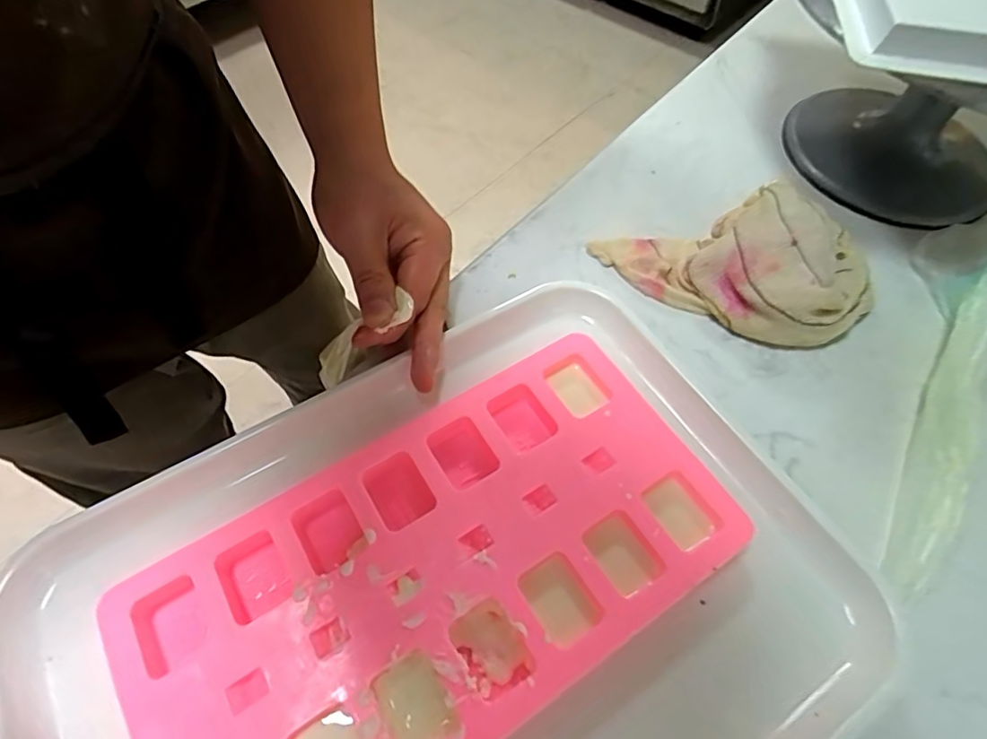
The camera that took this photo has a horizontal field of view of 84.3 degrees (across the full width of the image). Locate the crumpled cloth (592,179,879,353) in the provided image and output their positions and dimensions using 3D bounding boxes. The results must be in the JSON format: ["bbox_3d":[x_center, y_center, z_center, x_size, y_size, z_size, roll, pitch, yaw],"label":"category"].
[{"bbox_3d":[0.180,-0.086,0.384,0.173,0.047,0.128,37,64,19],"label":"crumpled cloth"}]

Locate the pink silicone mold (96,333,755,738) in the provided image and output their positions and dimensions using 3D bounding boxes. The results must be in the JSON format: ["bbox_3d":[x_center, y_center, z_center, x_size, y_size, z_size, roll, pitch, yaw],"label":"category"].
[{"bbox_3d":[-0.026,0.098,0.271,0.280,0.021,0.150,-28,63,-18],"label":"pink silicone mold"}]

